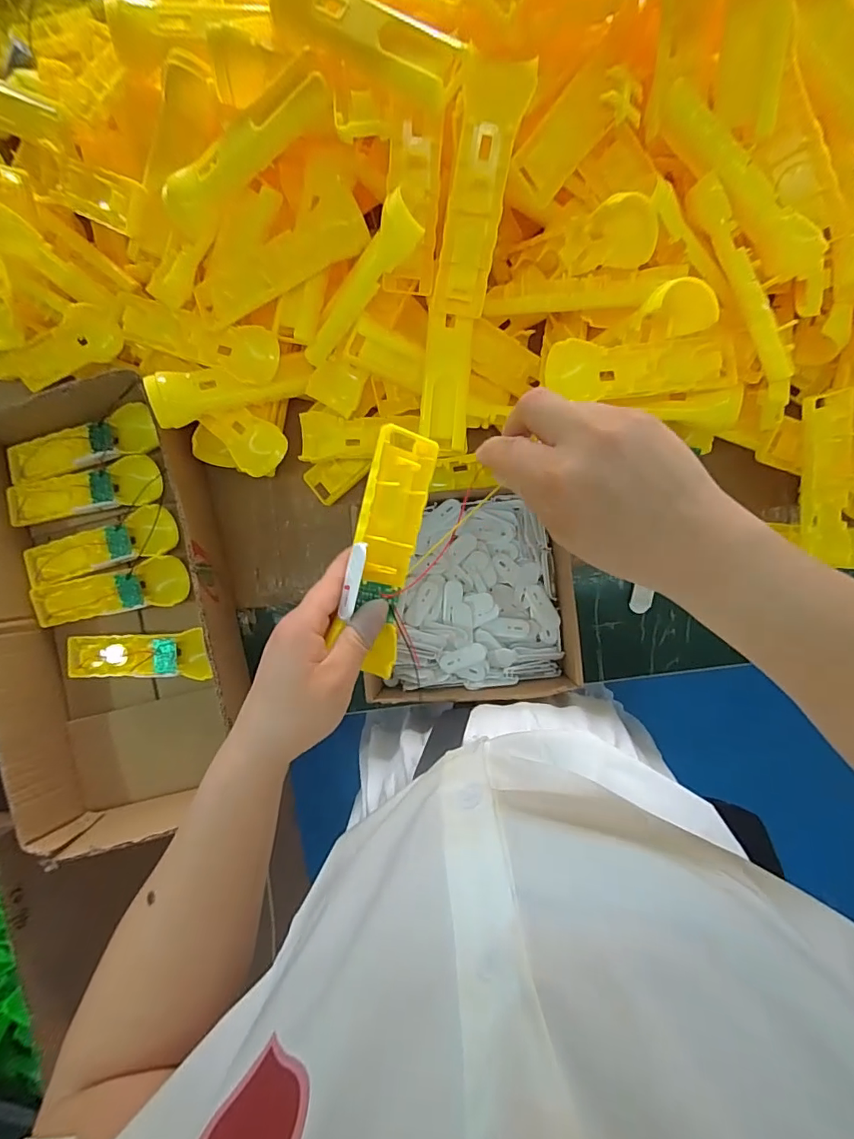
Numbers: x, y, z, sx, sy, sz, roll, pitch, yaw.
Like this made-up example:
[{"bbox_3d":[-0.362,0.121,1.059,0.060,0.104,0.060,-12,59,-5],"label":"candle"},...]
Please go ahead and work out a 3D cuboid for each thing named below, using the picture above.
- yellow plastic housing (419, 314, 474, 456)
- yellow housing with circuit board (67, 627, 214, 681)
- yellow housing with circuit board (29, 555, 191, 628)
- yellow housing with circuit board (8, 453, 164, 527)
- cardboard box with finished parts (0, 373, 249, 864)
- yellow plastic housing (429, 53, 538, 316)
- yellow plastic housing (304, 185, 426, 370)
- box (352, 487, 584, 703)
[{"bbox_3d":[0.017,-0.159,0.431,0.041,0.011,0.115,3,87,3],"label":"yellow plastic housing"},{"bbox_3d":[-0.303,0.090,0.521,0.150,0.030,0.050,-1,87,3],"label":"yellow housing with circuit board"},{"bbox_3d":[-0.335,0.023,0.526,0.155,0.035,0.051,-9,87,3],"label":"yellow housing with circuit board"},{"bbox_3d":[-0.360,-0.080,0.518,0.163,0.018,0.051,-11,86,3],"label":"yellow housing with circuit board"},{"bbox_3d":[-0.324,0.042,0.508,0.242,0.082,0.439,-12,86,3],"label":"cardboard box with finished parts"},{"bbox_3d":[0.039,-0.286,0.388,0.044,0.019,0.158,15,121,4],"label":"yellow plastic housing"},{"bbox_3d":[-0.059,-0.230,0.417,0.158,0.019,0.031,-32,84,46],"label":"yellow plastic housing"},{"bbox_3d":[0.040,0.023,0.492,0.210,0.054,0.200,-3,87,3],"label":"box"}]

